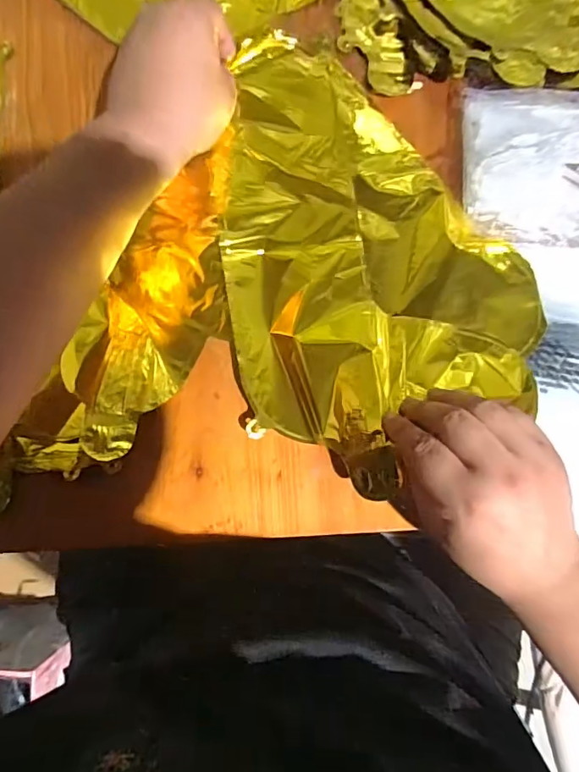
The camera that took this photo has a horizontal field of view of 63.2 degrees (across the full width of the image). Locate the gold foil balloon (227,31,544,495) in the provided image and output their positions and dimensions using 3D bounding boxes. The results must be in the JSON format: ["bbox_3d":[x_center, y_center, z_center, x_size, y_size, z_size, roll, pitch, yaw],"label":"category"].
[{"bbox_3d":[0.044,-0.121,0.402,0.241,0.031,0.375,-27,82,-4],"label":"gold foil balloon"}]

